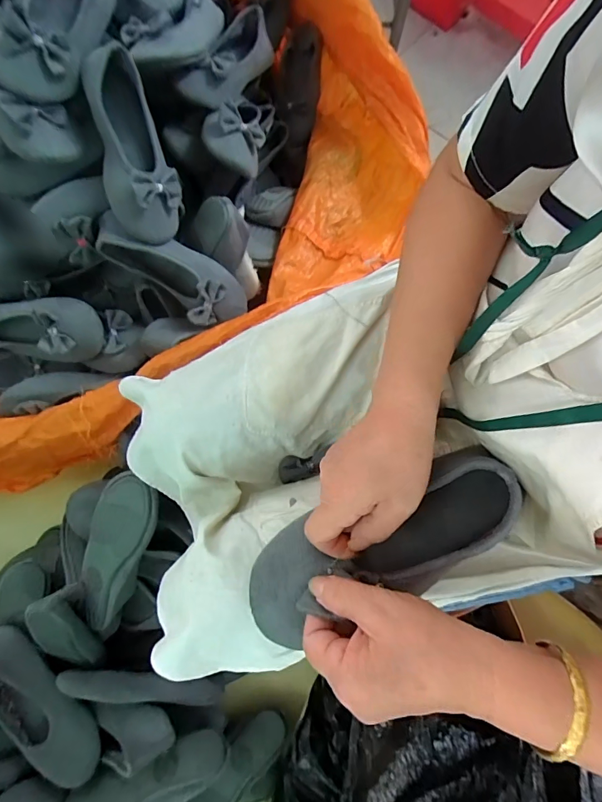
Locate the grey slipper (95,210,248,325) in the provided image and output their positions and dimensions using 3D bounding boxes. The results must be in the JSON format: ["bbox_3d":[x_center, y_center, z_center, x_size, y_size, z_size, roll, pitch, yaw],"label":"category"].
[{"bbox_3d":[-0.198,-0.192,0.623,0.236,0.078,0.100,26,79,-12],"label":"grey slipper"}]

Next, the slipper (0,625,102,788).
[{"bbox_3d":[-0.387,0.444,0.582,0.244,0.054,0.101,44,82,7],"label":"slipper"}]

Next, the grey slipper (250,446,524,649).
[{"bbox_3d":[0.062,0.112,0.312,0.211,0.055,0.081,-22,80,-2],"label":"grey slipper"}]

